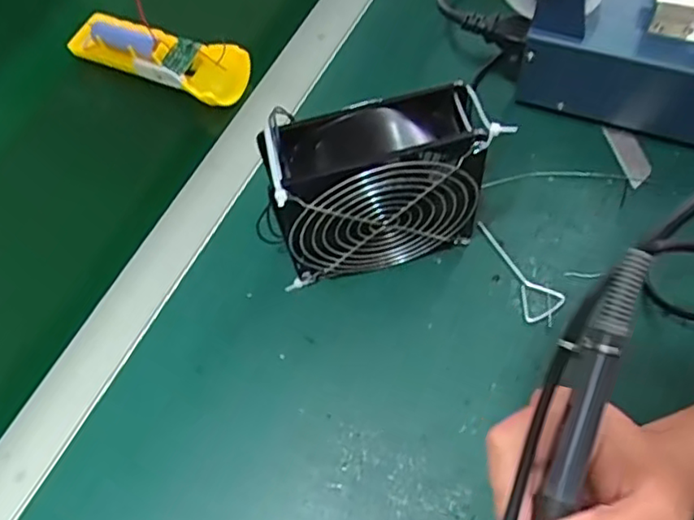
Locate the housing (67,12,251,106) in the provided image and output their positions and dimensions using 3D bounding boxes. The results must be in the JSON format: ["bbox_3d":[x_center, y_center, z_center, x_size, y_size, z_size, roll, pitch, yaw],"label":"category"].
[{"bbox_3d":[-0.159,-0.170,0.524,0.161,0.025,0.047,22,67,16],"label":"housing"}]

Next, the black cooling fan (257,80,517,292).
[{"bbox_3d":[0.018,-0.041,0.383,0.124,0.116,0.049,-17,63,-2],"label":"black cooling fan"}]

